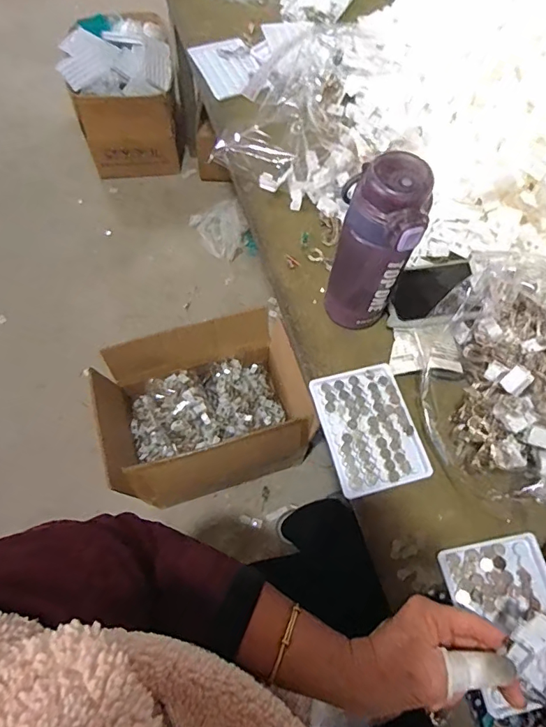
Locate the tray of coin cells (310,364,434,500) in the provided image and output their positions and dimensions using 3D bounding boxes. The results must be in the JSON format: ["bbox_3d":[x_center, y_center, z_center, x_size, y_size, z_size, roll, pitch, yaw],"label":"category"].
[{"bbox_3d":[0.105,0.068,0.488,0.097,0.016,0.129,-12,66,-8],"label":"tray of coin cells"}]

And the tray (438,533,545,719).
[{"bbox_3d":[0.215,0.227,0.409,0.094,0.014,0.128,-10,65,-7],"label":"tray"}]

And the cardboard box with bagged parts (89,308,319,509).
[{"bbox_3d":[-0.176,0.115,1.046,0.379,0.249,0.318,-18,67,-10],"label":"cardboard box with bagged parts"}]

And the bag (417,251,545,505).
[{"bbox_3d":[0.281,0.015,0.469,0.262,0.076,0.262,29,67,11],"label":"bag"}]

